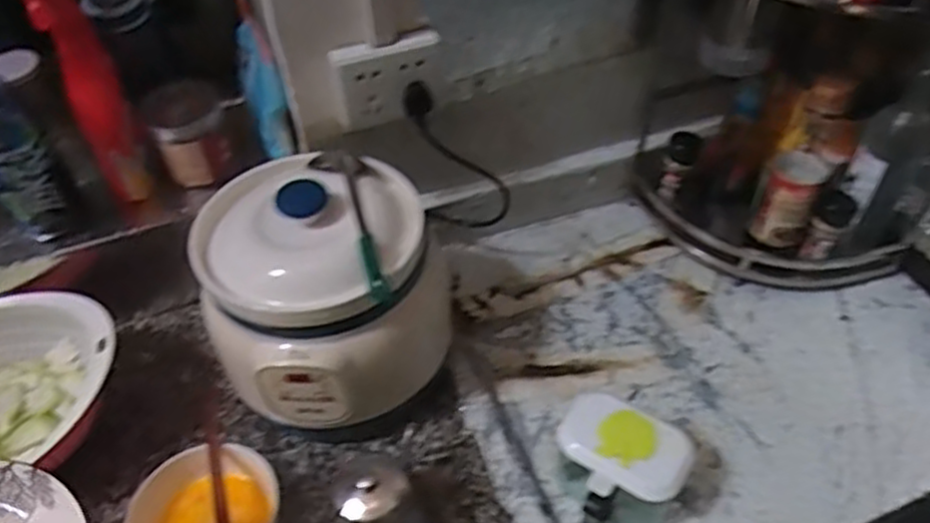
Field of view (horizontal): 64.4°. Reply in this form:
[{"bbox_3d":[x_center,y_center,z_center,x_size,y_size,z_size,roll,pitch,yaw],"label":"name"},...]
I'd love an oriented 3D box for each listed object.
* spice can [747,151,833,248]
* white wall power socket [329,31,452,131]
[{"bbox_3d":[0.376,-0.070,0.856,0.058,0.102,0.056,-1,47,1],"label":"spice can"},{"bbox_3d":[-0.072,-0.186,0.759,0.115,0.087,0.020,-19,49,-15],"label":"white wall power socket"}]

